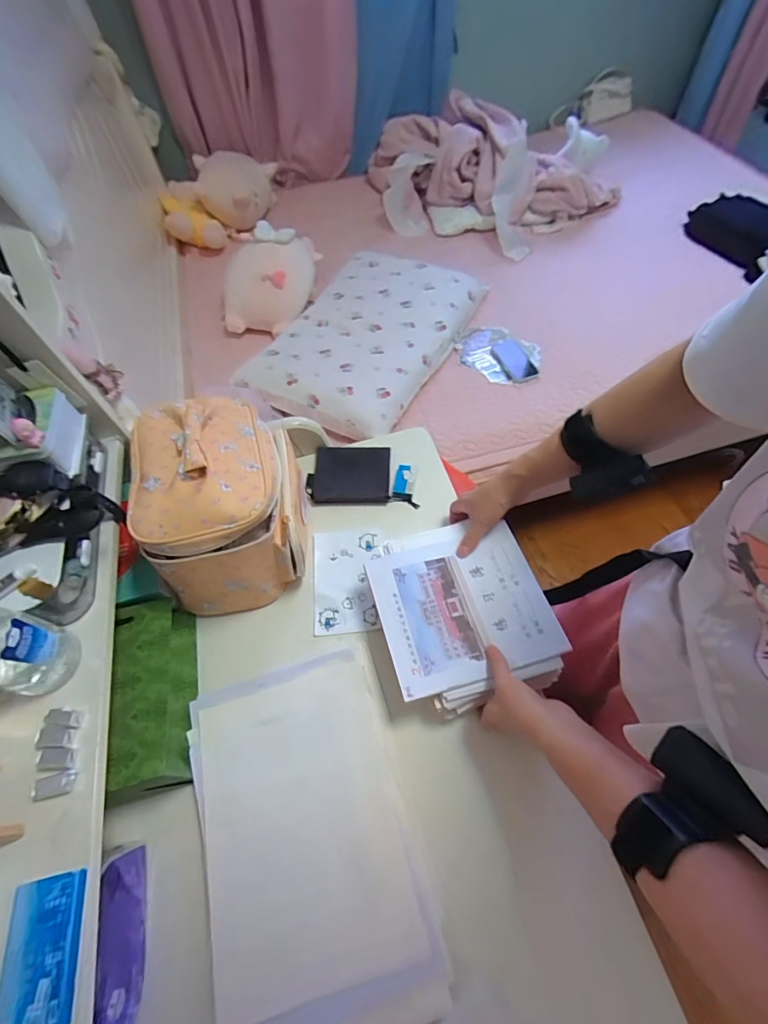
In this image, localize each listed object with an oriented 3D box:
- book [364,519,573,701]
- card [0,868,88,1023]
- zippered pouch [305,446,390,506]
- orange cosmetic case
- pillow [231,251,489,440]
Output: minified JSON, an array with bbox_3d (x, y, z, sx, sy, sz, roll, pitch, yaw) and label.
[{"bbox_3d":[0.089,0.106,0.506,0.186,0.013,0.169,-16,60,-5],"label":"book"},{"bbox_3d":[-0.247,0.317,0.310,0.054,0.004,0.085,-13,60,-3],"label":"card"},{"bbox_3d":[-0.056,-0.058,0.686,0.127,0.014,0.107,-1,60,4],"label":"zippered pouch"},{"bbox_3d":[-0.203,-0.023,0.567,0.186,0.188,0.246,-16,60,-5],"label":"orange cosmetic case"},{"bbox_3d":[-0.039,-0.485,1.195,0.431,0.133,0.659,25,64,17],"label":"pillow"}]

